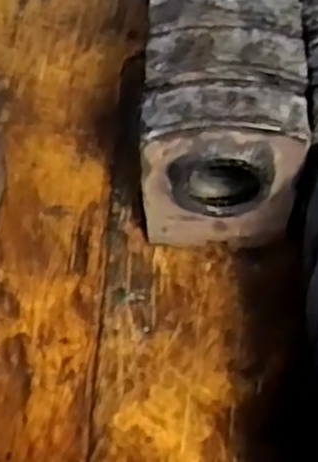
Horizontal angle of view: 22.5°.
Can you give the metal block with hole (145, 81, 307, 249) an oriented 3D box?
[{"bbox_3d":[0.064,-0.064,0.827,0.158,0.182,0.079,4,56,1],"label":"metal block with hole"}]

